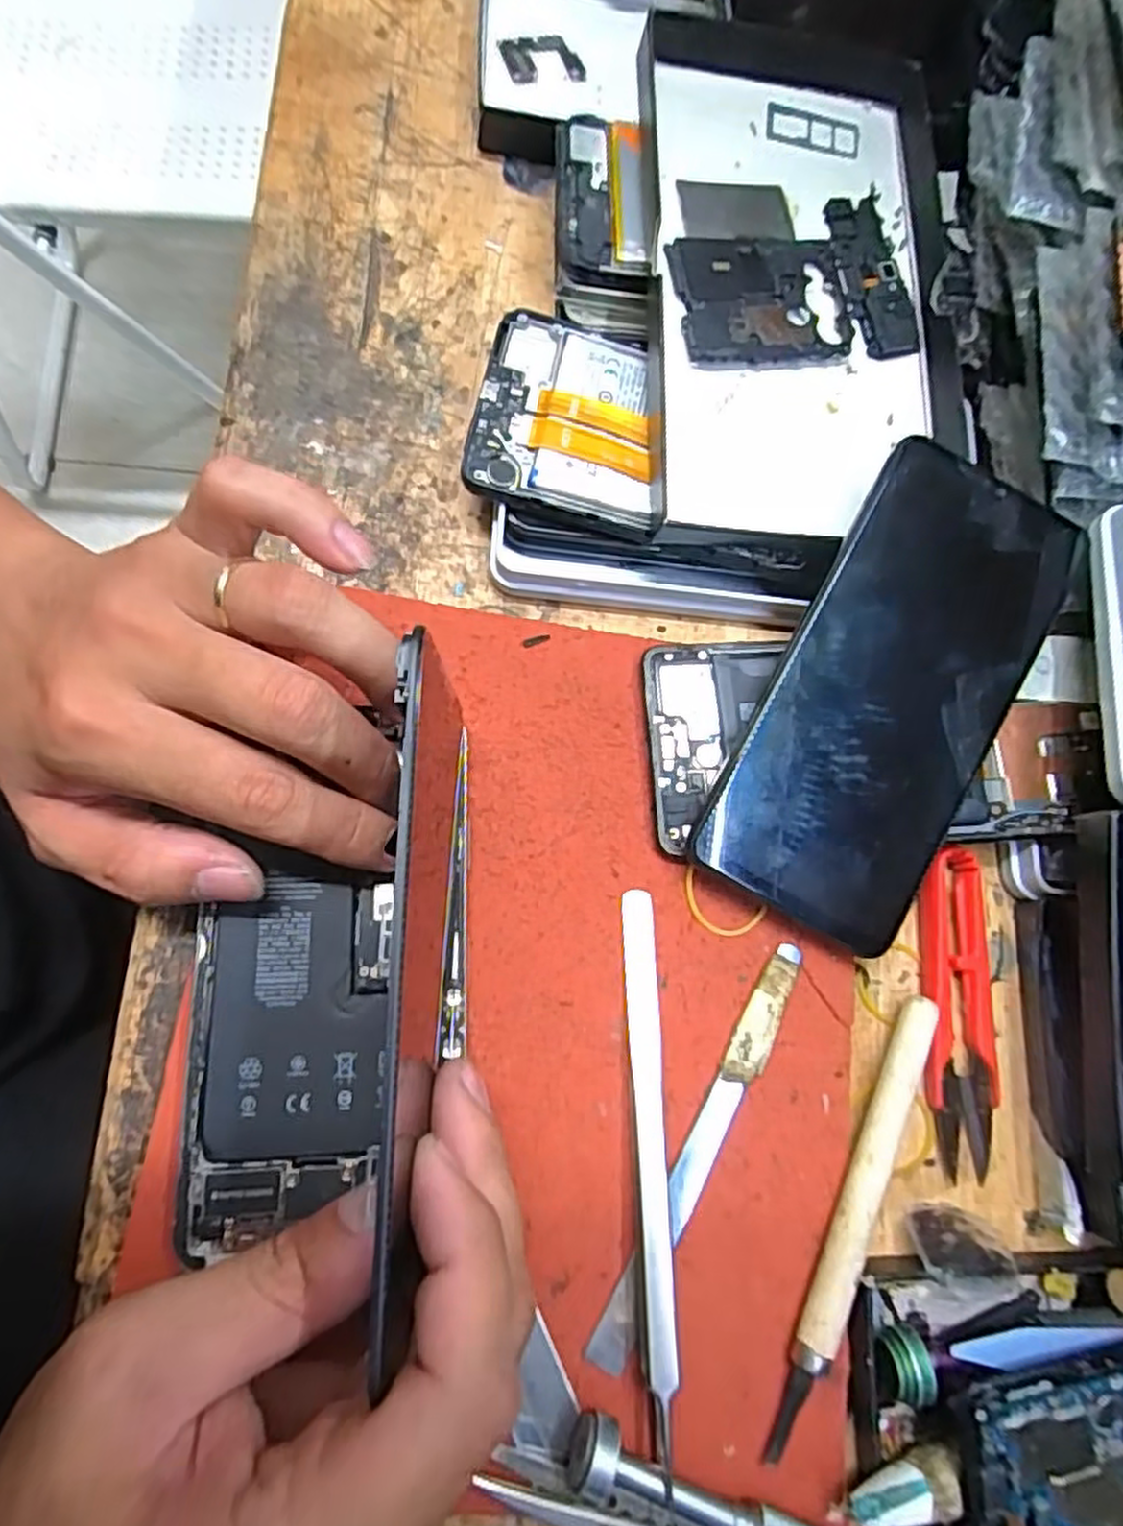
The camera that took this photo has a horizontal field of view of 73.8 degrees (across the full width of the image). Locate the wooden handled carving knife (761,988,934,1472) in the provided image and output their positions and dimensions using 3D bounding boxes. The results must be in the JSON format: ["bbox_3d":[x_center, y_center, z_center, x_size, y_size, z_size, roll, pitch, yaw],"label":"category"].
[{"bbox_3d":[0.086,0.132,0.221,0.009,0.015,0.129,27,74,0],"label":"wooden handled carving knife"}]

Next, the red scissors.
[{"bbox_3d":[0.128,0.079,0.241,0.023,0.012,0.099,3,76,-6],"label":"red scissors"}]

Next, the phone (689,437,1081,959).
[{"bbox_3d":[0.104,-0.021,0.235,0.070,0.006,0.152,28,87,-4],"label":"phone"}]

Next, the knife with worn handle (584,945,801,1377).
[{"bbox_3d":[0.043,0.114,0.224,0.011,0.006,0.127,30,74,1],"label":"knife with worn handle"}]

